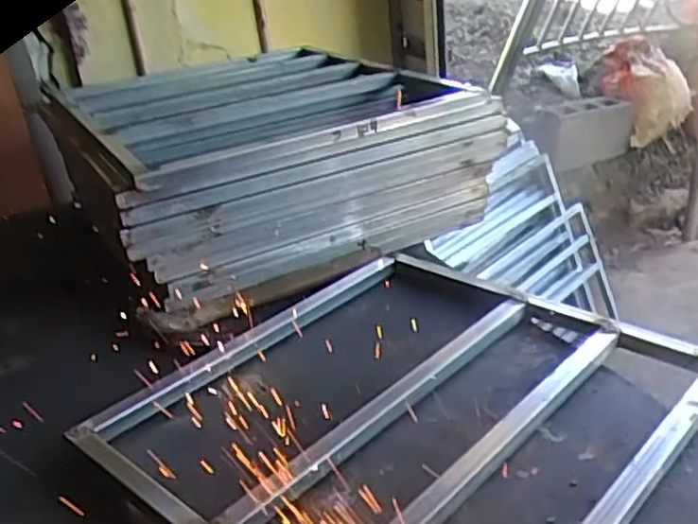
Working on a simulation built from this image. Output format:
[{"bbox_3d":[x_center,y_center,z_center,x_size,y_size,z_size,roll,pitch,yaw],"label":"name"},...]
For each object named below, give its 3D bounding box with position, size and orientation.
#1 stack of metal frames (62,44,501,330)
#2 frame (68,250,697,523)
[{"bbox_3d":[-0.128,-0.164,1.105,0.508,0.188,0.500,-19,30,-24],"label":"stack of metal frames"},{"bbox_3d":[0.094,0.141,0.674,0.544,0.027,0.489,20,37,40],"label":"frame"}]

